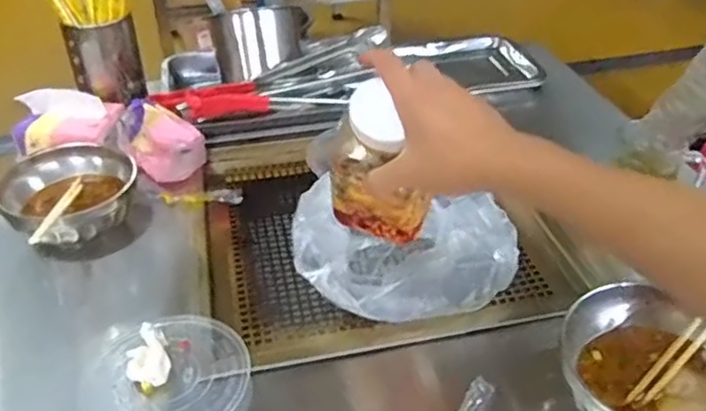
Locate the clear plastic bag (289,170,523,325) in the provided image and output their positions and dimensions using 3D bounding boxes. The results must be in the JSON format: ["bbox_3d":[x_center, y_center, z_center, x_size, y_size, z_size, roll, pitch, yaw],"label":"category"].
[{"bbox_3d":[0.056,0.054,0.680,0.227,0.109,0.140,-3,36,-2],"label":"clear plastic bag"}]

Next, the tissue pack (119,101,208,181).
[{"bbox_3d":[-0.250,-0.086,0.841,0.109,0.074,0.065,29,46,34],"label":"tissue pack"}]

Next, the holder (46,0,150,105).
[{"bbox_3d":[-0.355,-0.257,0.912,0.117,0.198,0.107,5,37,10],"label":"holder"}]

